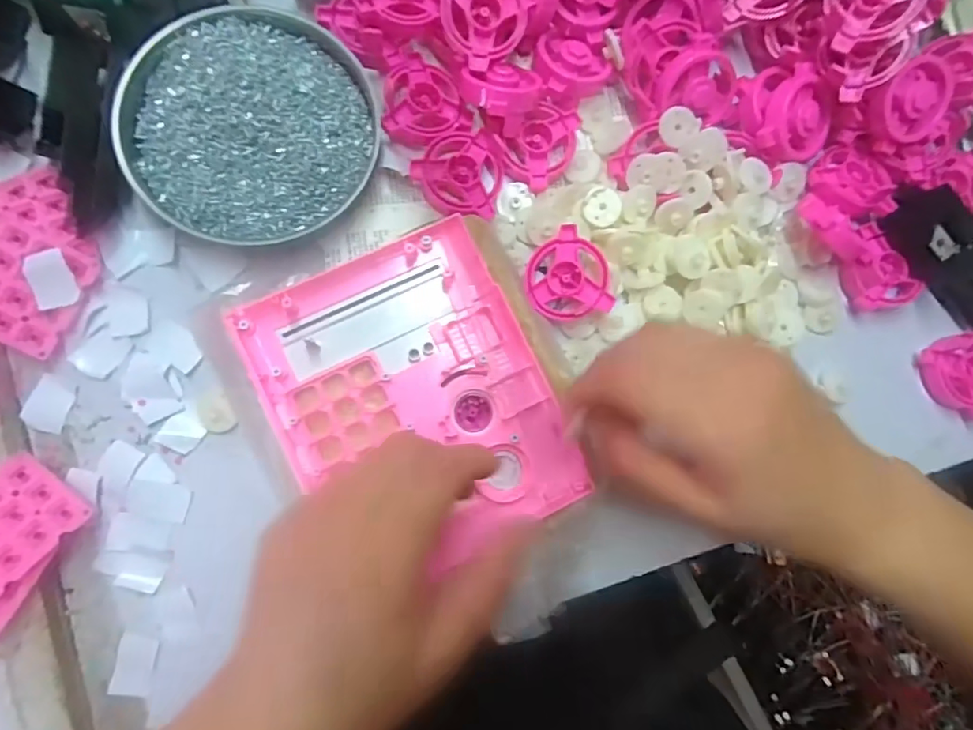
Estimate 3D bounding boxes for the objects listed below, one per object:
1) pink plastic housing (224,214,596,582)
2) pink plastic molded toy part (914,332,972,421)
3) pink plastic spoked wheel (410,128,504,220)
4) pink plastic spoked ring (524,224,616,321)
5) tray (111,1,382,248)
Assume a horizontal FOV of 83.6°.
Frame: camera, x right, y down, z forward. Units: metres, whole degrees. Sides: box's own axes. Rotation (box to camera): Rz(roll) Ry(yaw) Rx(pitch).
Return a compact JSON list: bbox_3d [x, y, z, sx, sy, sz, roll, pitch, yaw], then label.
[{"bbox_3d":[-0.037,0.018,0.285,0.133,0.018,0.164,-26,88,-8],"label":"pink plastic housing"},{"bbox_3d":[0.308,0.008,0.350,0.049,0.019,0.054,-4,85,-7],"label":"pink plastic molded toy part"},{"bbox_3d":[-0.017,-0.115,0.323,0.051,0.012,0.052,1,85,-6],"label":"pink plastic spoked wheel"},{"bbox_3d":[0.046,-0.052,0.317,0.046,0.007,0.053,-15,90,12],"label":"pink plastic spoked ring"},{"bbox_3d":[-0.133,-0.136,0.308,0.133,0.024,0.131,1,85,-6],"label":"tray"}]

